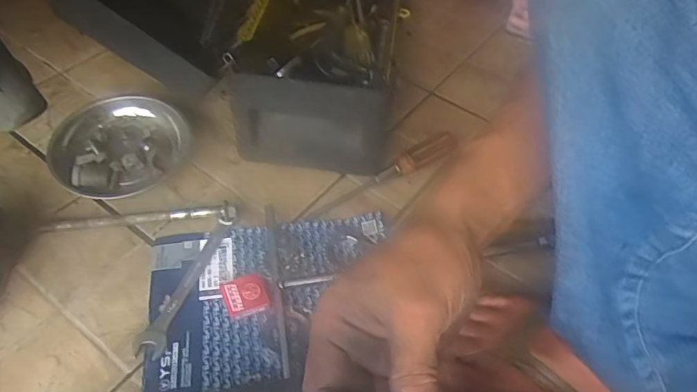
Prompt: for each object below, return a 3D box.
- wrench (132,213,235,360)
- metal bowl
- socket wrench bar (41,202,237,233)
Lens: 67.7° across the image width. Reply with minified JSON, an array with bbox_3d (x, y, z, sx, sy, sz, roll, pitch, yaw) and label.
[{"bbox_3d":[-0.156,0.080,0.500,0.026,0.013,0.157,15,51,8],"label":"wrench"},{"bbox_3d":[-0.256,-0.052,0.582,0.134,0.041,0.144,2,50,-2],"label":"metal bowl"},{"bbox_3d":[-0.214,0.025,0.537,0.190,0.022,0.015,-3,50,-7],"label":"socket wrench bar"}]

